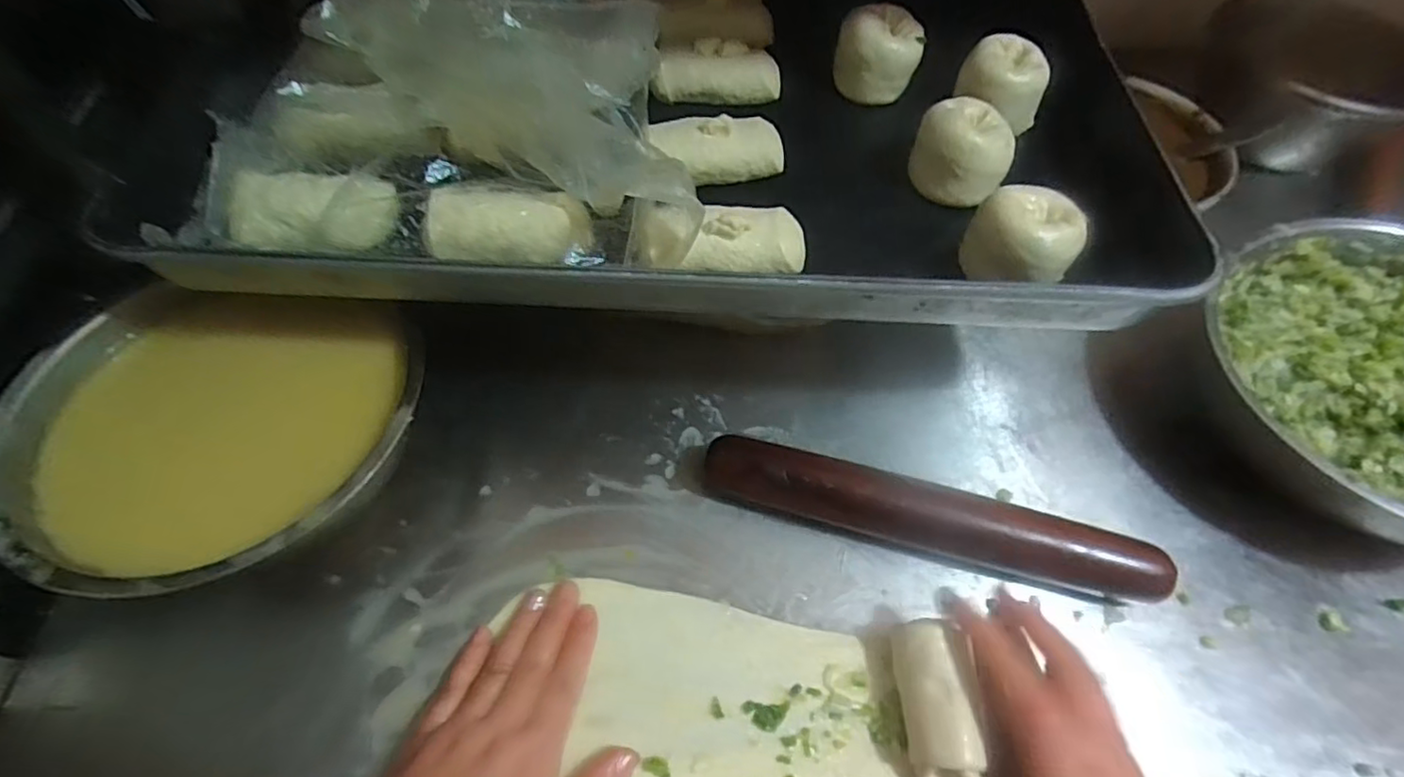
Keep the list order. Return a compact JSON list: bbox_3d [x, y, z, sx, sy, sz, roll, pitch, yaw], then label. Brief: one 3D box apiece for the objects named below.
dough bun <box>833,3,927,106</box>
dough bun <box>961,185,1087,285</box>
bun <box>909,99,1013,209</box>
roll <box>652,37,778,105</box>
[{"bbox_3d":[0.127,-0.242,0.462,0.058,0.045,0.058,15,58,8],"label":"dough bun"},{"bbox_3d":[0.179,-0.082,0.355,0.052,0.043,0.055,1,57,-1],"label":"dough bun"},{"bbox_3d":[0.166,-0.150,0.409,0.059,0.042,0.059,28,61,16],"label":"bun"},{"bbox_3d":[0.012,-0.224,0.454,0.090,0.032,0.031,-9,58,-7],"label":"roll"}]

